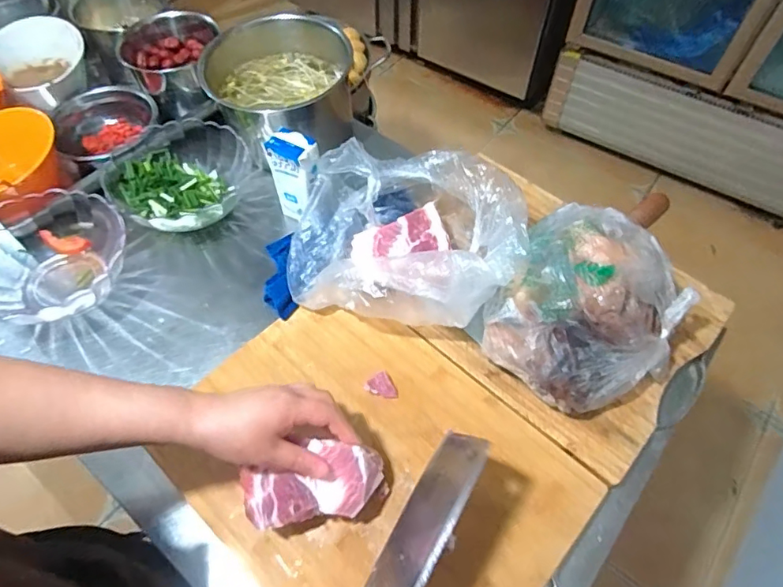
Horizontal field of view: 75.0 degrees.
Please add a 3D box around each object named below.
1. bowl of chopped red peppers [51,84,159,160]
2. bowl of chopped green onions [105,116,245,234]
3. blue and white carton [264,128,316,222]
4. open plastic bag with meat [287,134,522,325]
[{"bbox_3d":[-0.431,-0.245,0.781,0.152,0.056,0.164,-22,60,-14],"label":"bowl of chopped red peppers"},{"bbox_3d":[-0.297,-0.161,0.729,0.210,0.065,0.192,36,64,20],"label":"bowl of chopped green onions"},{"bbox_3d":[-0.126,-0.155,0.683,0.060,0.124,0.044,26,61,15],"label":"blue and white carton"},{"bbox_3d":[0.015,-0.068,0.603,0.256,0.116,0.209,7,57,4],"label":"open plastic bag with meat"}]

